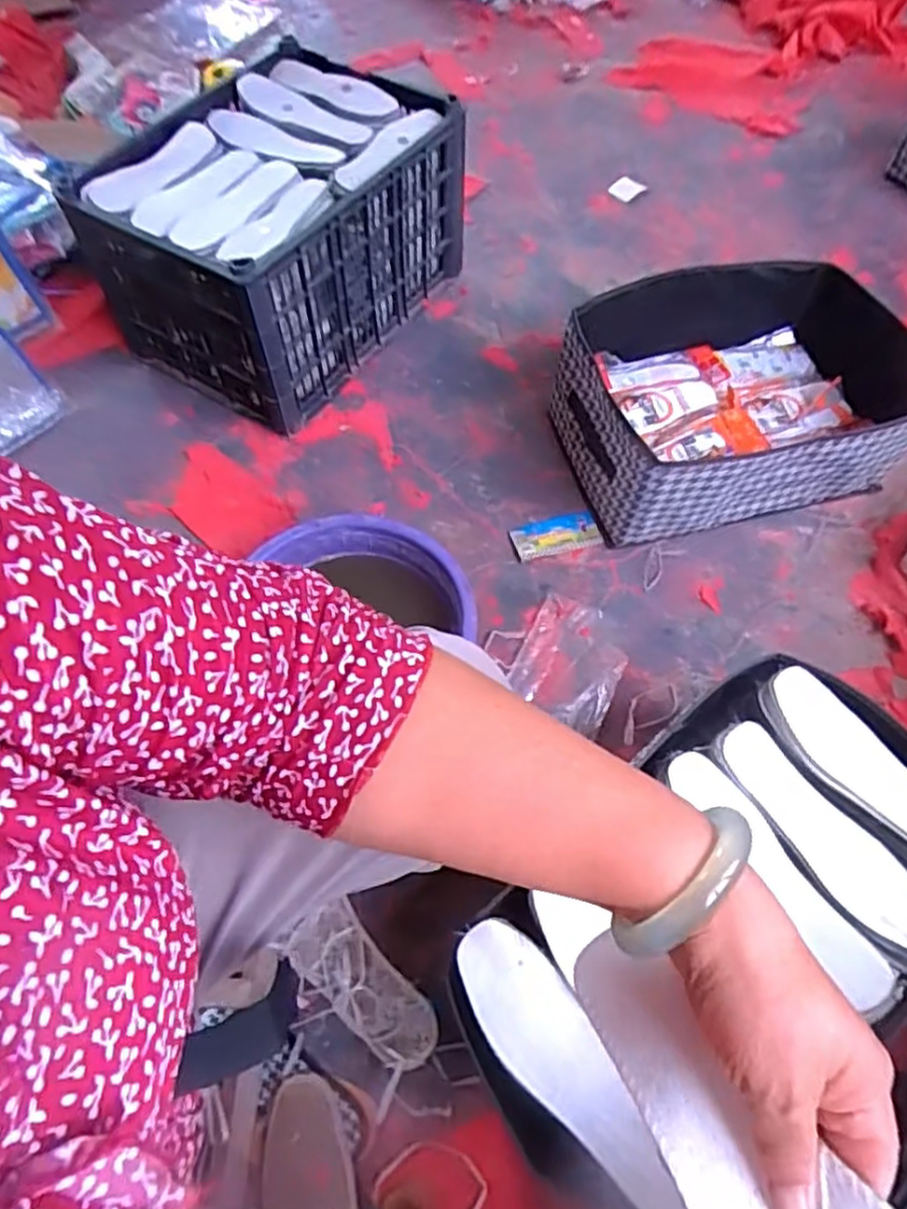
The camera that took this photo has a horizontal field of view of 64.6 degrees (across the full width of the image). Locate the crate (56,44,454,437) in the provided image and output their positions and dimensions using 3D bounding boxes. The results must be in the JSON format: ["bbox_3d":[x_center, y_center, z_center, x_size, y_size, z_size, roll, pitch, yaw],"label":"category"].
[{"bbox_3d":[-0.272,-0.591,1.145,0.395,0.280,0.487,33,66,17],"label":"crate"}]

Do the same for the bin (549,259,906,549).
[{"bbox_3d":[0.398,-0.286,1.011,0.462,0.184,0.325,-15,62,-8],"label":"bin"}]

